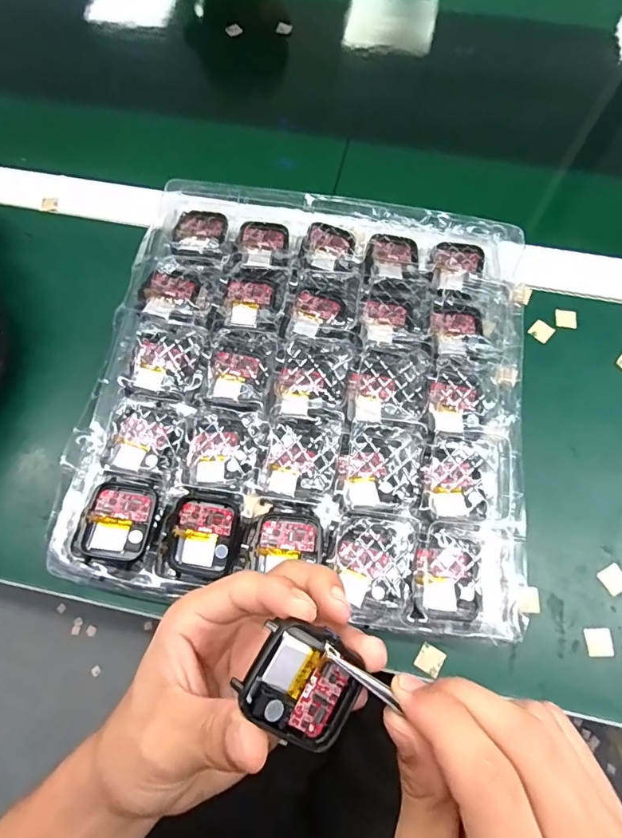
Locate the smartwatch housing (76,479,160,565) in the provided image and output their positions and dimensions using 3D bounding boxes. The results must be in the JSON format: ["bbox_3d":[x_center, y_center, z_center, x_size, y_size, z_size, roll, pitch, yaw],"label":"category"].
[{"bbox_3d":[-0.110,0.058,0.267,0.038,0.008,0.043,8,70,4],"label":"smartwatch housing"}]

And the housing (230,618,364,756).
[{"bbox_3d":[-0.002,0.100,0.176,0.044,0.011,0.037,39,72,-15],"label":"housing"}]

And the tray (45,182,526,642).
[{"bbox_3d":[-0.002,-0.028,0.304,0.263,0.021,0.278,7,70,4],"label":"tray"}]

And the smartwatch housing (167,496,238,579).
[{"bbox_3d":[-0.061,0.067,0.267,0.036,0.013,0.041,11,70,5],"label":"smartwatch housing"}]

